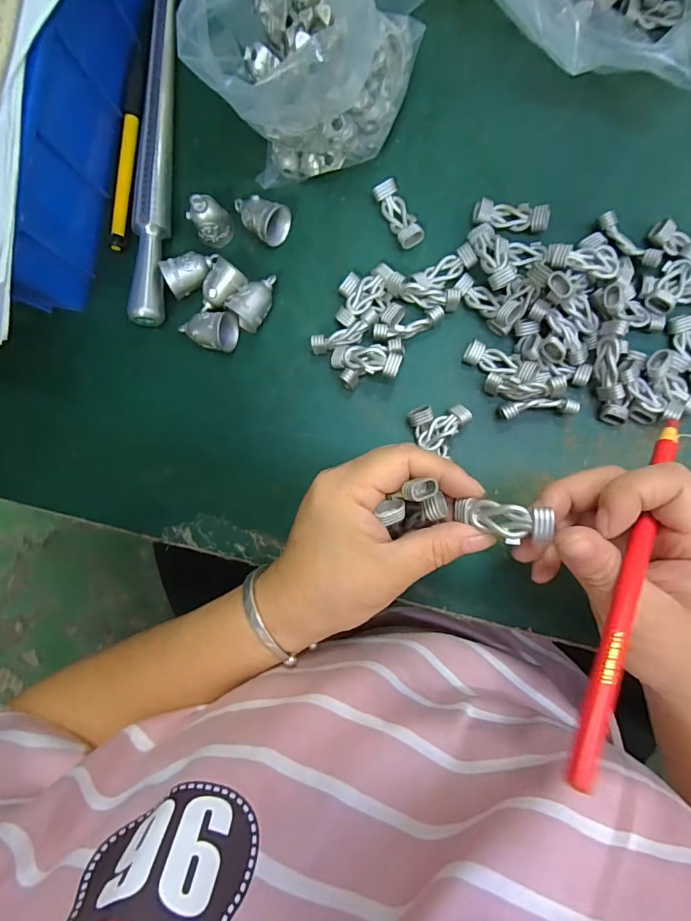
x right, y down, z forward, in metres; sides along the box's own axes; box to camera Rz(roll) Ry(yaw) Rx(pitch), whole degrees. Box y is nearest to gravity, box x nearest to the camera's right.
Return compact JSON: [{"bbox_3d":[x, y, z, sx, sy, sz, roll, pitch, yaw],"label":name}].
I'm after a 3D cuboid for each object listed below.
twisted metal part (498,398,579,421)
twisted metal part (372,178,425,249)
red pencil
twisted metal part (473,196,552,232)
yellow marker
[{"bbox_3d":[0.117,-0.032,0.284,0.046,0.016,0.011,-5,87,5],"label":"twisted metal part"},{"bbox_3d":[0.035,-0.159,0.297,0.017,0.010,0.044,-27,86,4],"label":"twisted metal part"},{"bbox_3d":[0.120,0.047,0.191,0.009,0.006,0.166,29,67,6],"label":"red pencil"},{"bbox_3d":[0.105,-0.155,0.292,0.046,0.013,0.018,10,89,5],"label":"twisted metal part"},{"bbox_3d":[-0.147,-0.213,0.313,0.009,0.008,0.140,7,88,5],"label":"yellow marker"}]

